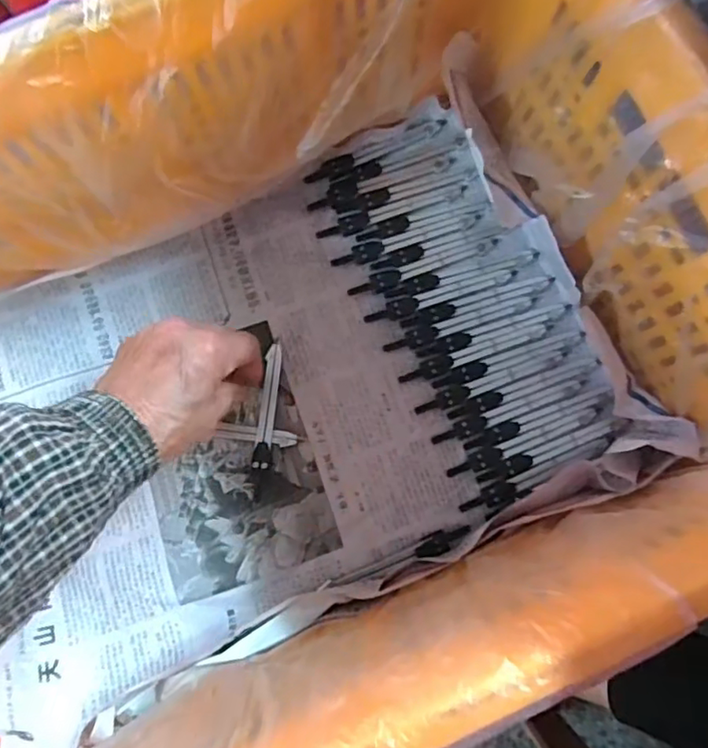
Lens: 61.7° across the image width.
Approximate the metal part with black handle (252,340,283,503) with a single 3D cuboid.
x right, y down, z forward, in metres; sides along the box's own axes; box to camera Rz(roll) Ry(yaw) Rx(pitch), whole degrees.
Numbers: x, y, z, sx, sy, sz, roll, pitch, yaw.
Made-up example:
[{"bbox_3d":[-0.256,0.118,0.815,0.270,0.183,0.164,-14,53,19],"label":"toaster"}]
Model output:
[{"bbox_3d":[-0.062,0.033,0.425,0.012,0.011,0.111,6,82,1],"label":"metal part with black handle"}]

